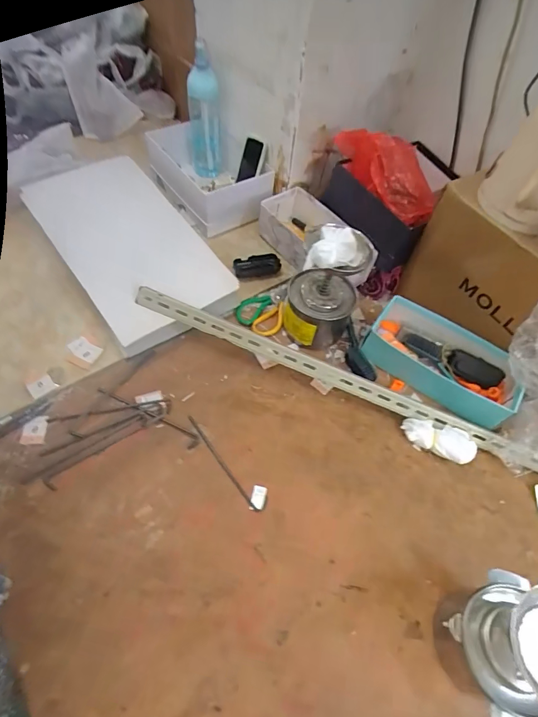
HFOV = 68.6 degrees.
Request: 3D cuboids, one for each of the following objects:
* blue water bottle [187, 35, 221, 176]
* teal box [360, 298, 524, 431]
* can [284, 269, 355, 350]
[{"bbox_3d":[-0.177,-0.656,1.079,0.083,0.330,0.103,-5,58,-8],"label":"blue water bottle"},{"bbox_3d":[0.355,0.002,0.818,0.306,0.078,0.146,32,60,15],"label":"teal box"},{"bbox_3d":[0.103,-0.106,0.856,0.145,0.121,0.133,16,57,6],"label":"can"}]

